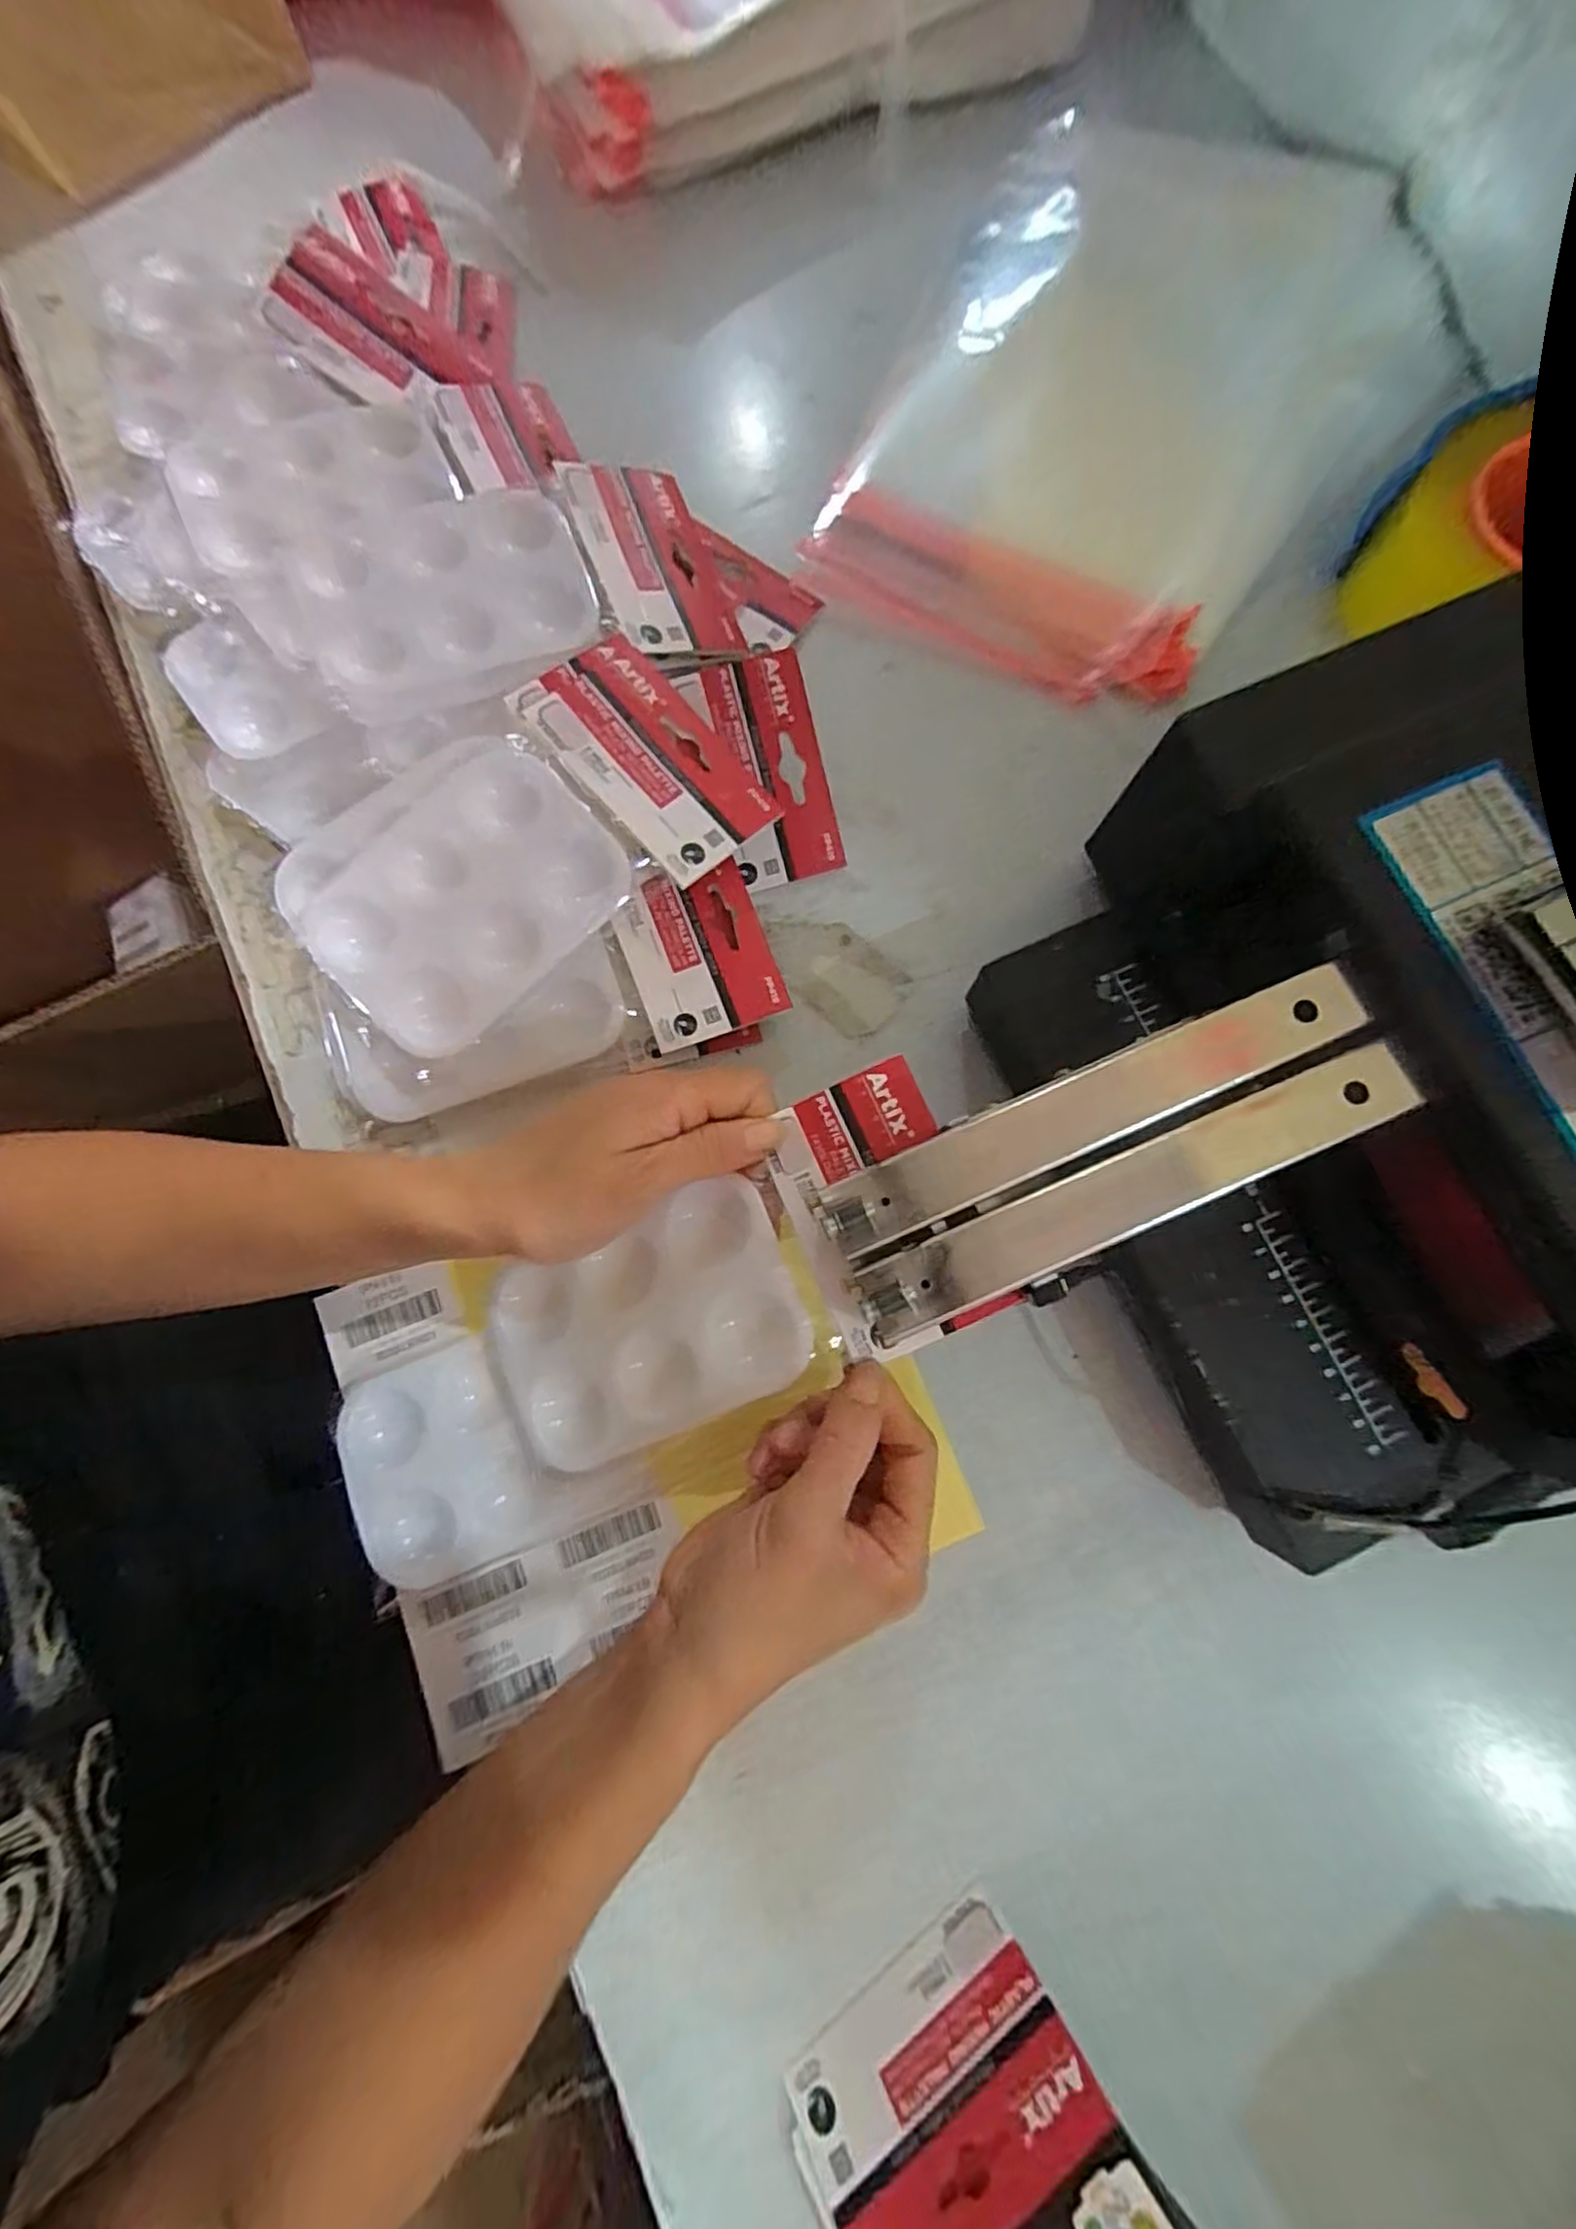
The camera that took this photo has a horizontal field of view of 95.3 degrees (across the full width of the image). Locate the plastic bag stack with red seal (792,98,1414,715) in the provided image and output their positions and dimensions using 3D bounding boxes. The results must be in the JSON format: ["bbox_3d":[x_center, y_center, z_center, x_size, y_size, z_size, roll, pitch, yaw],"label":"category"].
[{"bbox_3d":[0.181,-0.405,0.400,0.234,0.021,0.361,29,81,5],"label":"plastic bag stack with red seal"}]

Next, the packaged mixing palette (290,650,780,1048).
[{"bbox_3d":[-0.112,-0.117,0.318,0.193,0.038,0.108,-38,82,-6],"label":"packaged mixing palette"}]

